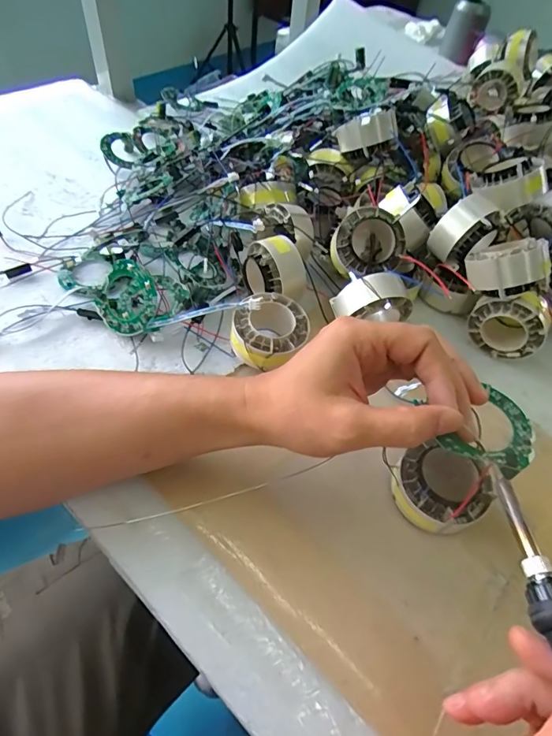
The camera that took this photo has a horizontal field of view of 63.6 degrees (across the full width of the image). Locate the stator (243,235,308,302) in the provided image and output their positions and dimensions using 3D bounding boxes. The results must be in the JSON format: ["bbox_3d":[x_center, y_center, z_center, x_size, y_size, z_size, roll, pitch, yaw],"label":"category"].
[{"bbox_3d":[-0.002,-0.092,0.421,0.047,0.049,0.060,-20,57,-19],"label":"stator"}]

